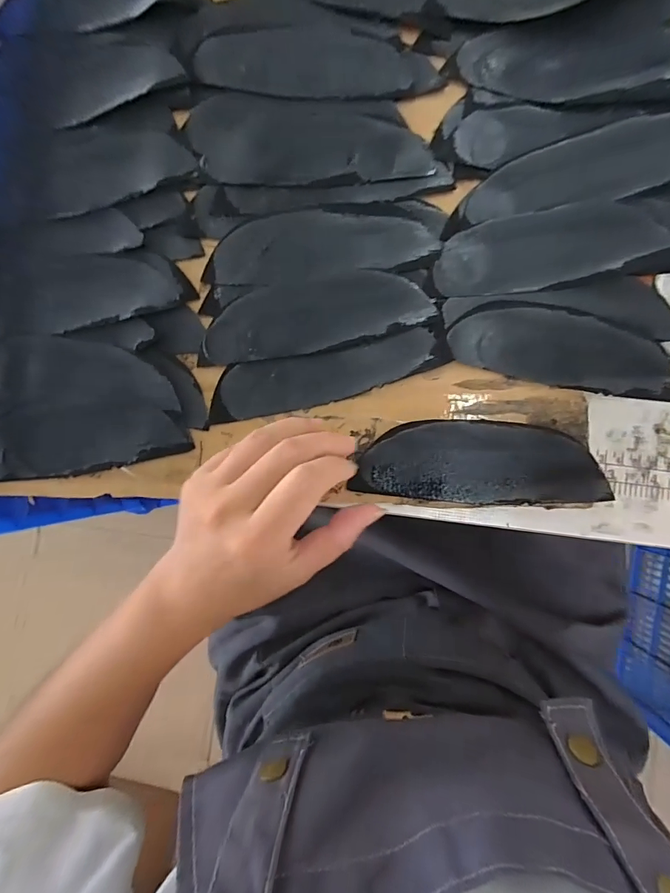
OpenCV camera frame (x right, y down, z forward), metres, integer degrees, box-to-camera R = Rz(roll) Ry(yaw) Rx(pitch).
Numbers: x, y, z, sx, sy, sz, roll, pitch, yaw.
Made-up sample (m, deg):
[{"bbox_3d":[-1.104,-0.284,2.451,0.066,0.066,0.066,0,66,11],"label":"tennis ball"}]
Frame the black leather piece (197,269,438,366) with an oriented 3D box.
[{"bbox_3d":[-0.015,-0.084,0.269,0.142,0.004,0.048,-11,87,2],"label":"black leather piece"}]

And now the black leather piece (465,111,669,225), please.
[{"bbox_3d":[0.150,-0.167,0.257,0.138,0.016,0.040,-11,87,2],"label":"black leather piece"}]

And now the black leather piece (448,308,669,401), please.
[{"bbox_3d":[0.141,-0.059,0.263,0.137,0.006,0.043,10,94,-1],"label":"black leather piece"}]

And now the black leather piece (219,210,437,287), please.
[{"bbox_3d":[-0.008,-0.129,0.271,0.136,0.004,0.044,-6,87,3],"label":"black leather piece"}]

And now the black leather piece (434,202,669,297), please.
[{"bbox_3d":[0.129,-0.121,0.262,0.132,0.007,0.045,-6,87,3],"label":"black leather piece"}]

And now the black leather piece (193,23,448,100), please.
[{"bbox_3d":[-0.012,-0.248,0.276,0.152,0.004,0.051,6,88,3],"label":"black leather piece"}]

